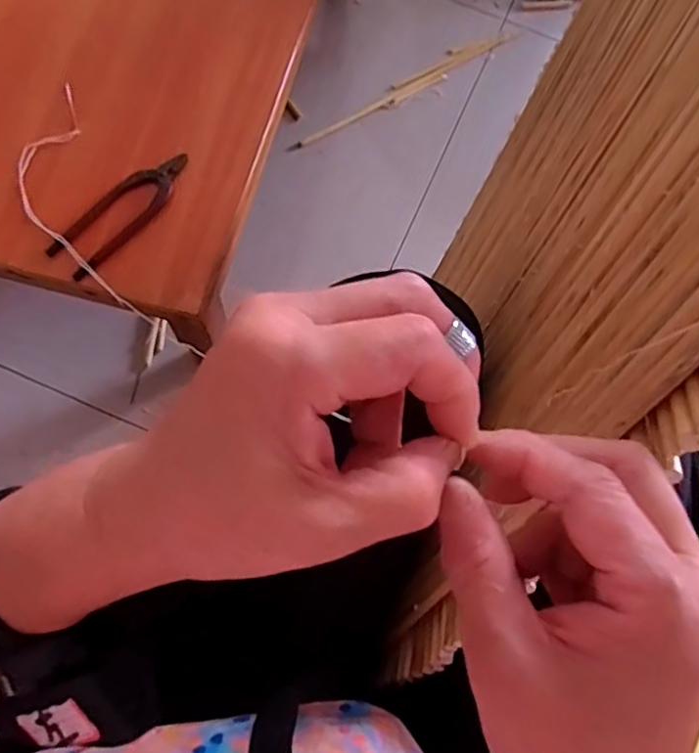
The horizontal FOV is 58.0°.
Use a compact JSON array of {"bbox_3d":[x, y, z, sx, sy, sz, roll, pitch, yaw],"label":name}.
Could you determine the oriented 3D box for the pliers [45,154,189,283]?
[{"bbox_3d":[-0.210,-0.156,0.586,0.045,0.012,0.153,37,75,9],"label":"pliers"}]

